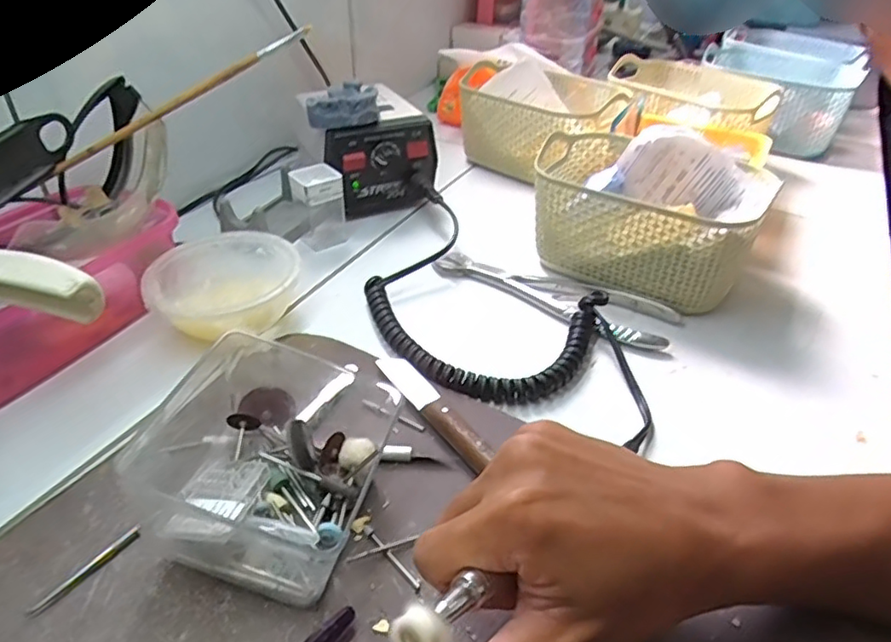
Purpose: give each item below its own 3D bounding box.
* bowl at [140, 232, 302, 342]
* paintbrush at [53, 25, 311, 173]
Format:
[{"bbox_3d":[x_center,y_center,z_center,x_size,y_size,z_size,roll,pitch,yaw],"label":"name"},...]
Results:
[{"bbox_3d":[-0.159,-0.024,0.447,0.100,0.043,0.096,0,37,0],"label":"bowl"},{"bbox_3d":[-0.181,-0.154,0.429,0.195,0.008,0.011,-31,42,-3],"label":"paintbrush"}]

